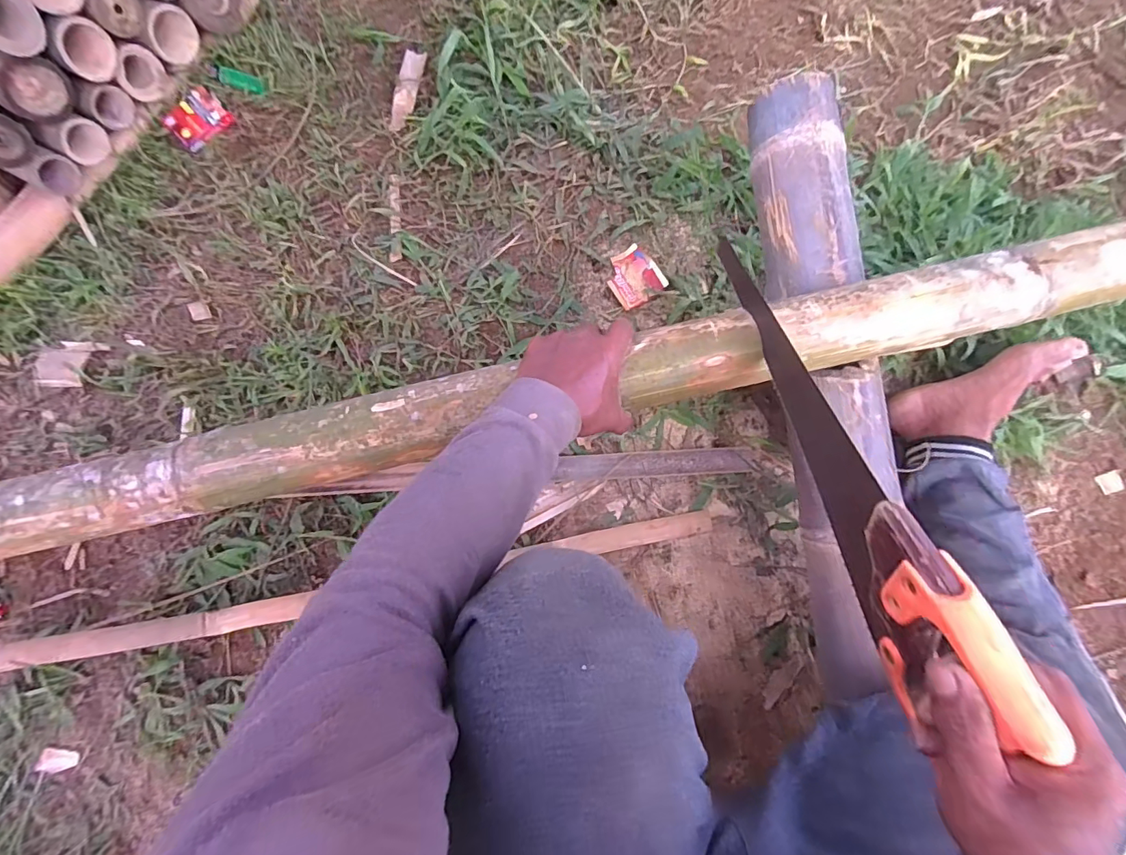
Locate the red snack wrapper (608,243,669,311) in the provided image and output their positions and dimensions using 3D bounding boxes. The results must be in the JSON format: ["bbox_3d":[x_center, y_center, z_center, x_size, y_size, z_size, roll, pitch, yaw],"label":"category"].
[{"bbox_3d":[0.105,-0.227,0.731,0.076,0.012,0.084,-30,76,-7],"label":"red snack wrapper"}]

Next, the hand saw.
[{"bbox_3d":[0.209,0.016,0.388,0.030,0.108,0.403,-10,56,-1],"label":"hand saw"}]

